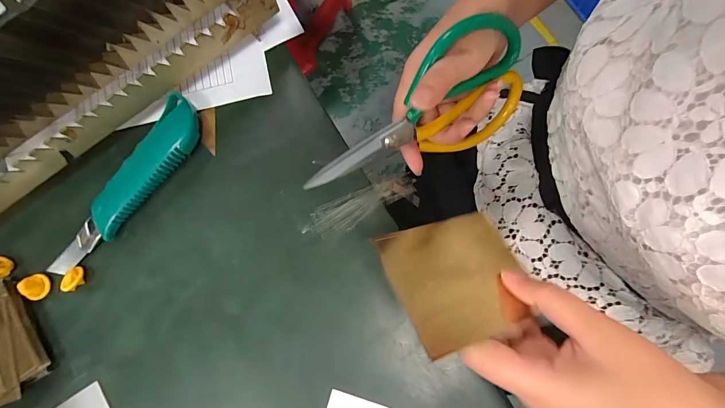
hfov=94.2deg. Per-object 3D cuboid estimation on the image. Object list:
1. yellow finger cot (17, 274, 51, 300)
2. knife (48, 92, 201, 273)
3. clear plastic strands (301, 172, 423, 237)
[{"bbox_3d":[-0.268,0.068,0.275,0.016,0.012,0.020,2,78,2],"label":"yellow finger cot"},{"bbox_3d":[-0.195,-0.013,0.283,0.042,0.019,0.174,32,81,8],"label":"knife"},{"bbox_3d":[0.000,0.002,0.293,0.099,0.015,0.030,-22,79,-3],"label":"clear plastic strands"}]

